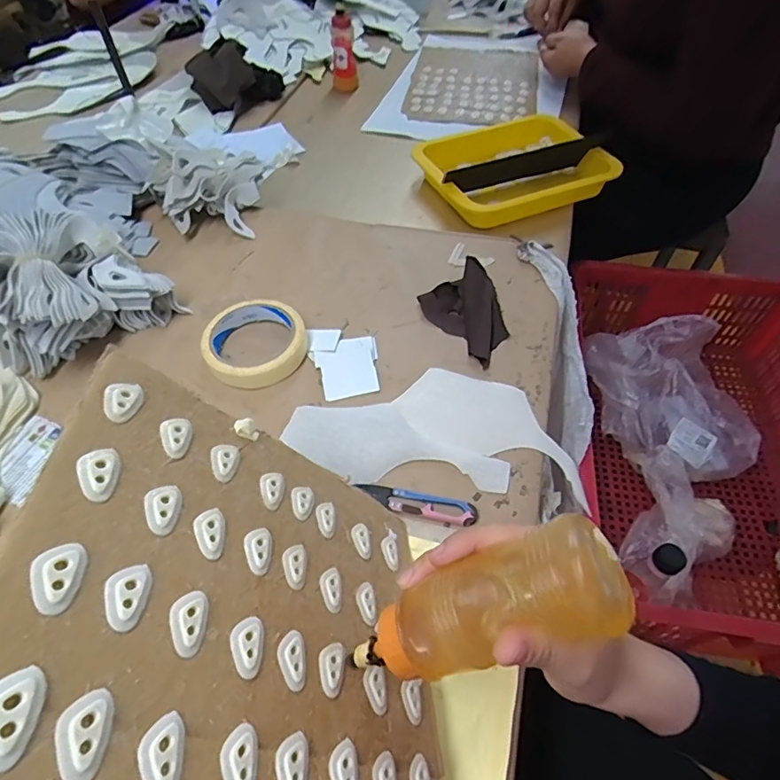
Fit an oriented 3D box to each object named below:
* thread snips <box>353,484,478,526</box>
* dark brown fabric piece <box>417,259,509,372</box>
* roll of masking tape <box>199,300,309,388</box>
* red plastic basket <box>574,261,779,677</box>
[{"bbox_3d":[0.021,0.089,0.398,0.096,0.006,0.020,10,55,7],"label":"thread snips"},{"bbox_3d":[0.090,-0.083,0.519,0.077,0.027,0.109,-30,60,-20],"label":"dark brown fabric piece"},{"bbox_3d":[-0.133,-0.048,0.489,0.097,0.022,0.089,0,54,0],"label":"roll of masking tape"},{"bbox_3d":[0.516,0.079,0.780,0.377,0.217,0.627,5,54,3],"label":"red plastic basket"}]

